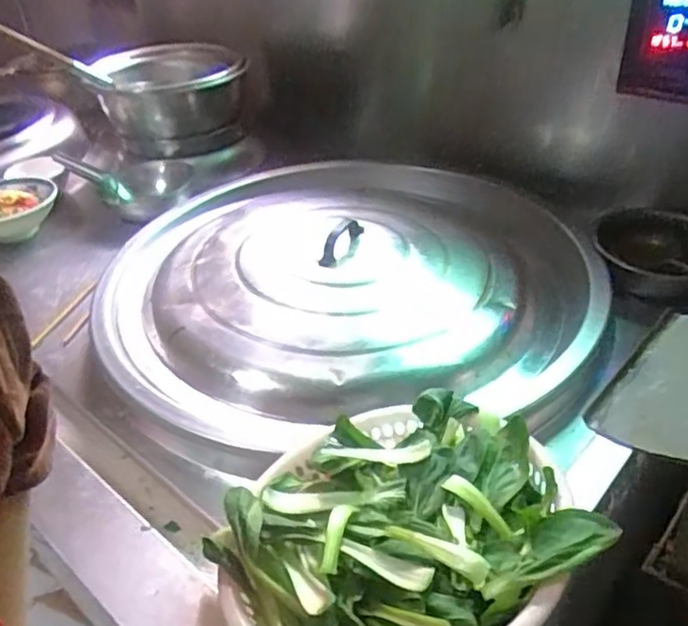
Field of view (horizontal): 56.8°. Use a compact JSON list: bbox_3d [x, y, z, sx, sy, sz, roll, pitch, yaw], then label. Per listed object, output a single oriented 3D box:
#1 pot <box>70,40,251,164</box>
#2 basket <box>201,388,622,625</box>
[{"bbox_3d":[-0.400,-0.477,1.464,0.326,0.221,0.297,-2,35,1],"label":"pot"},{"bbox_3d":[0.040,0.192,0.570,0.300,0.105,0.301,-2,35,1],"label":"basket"}]

